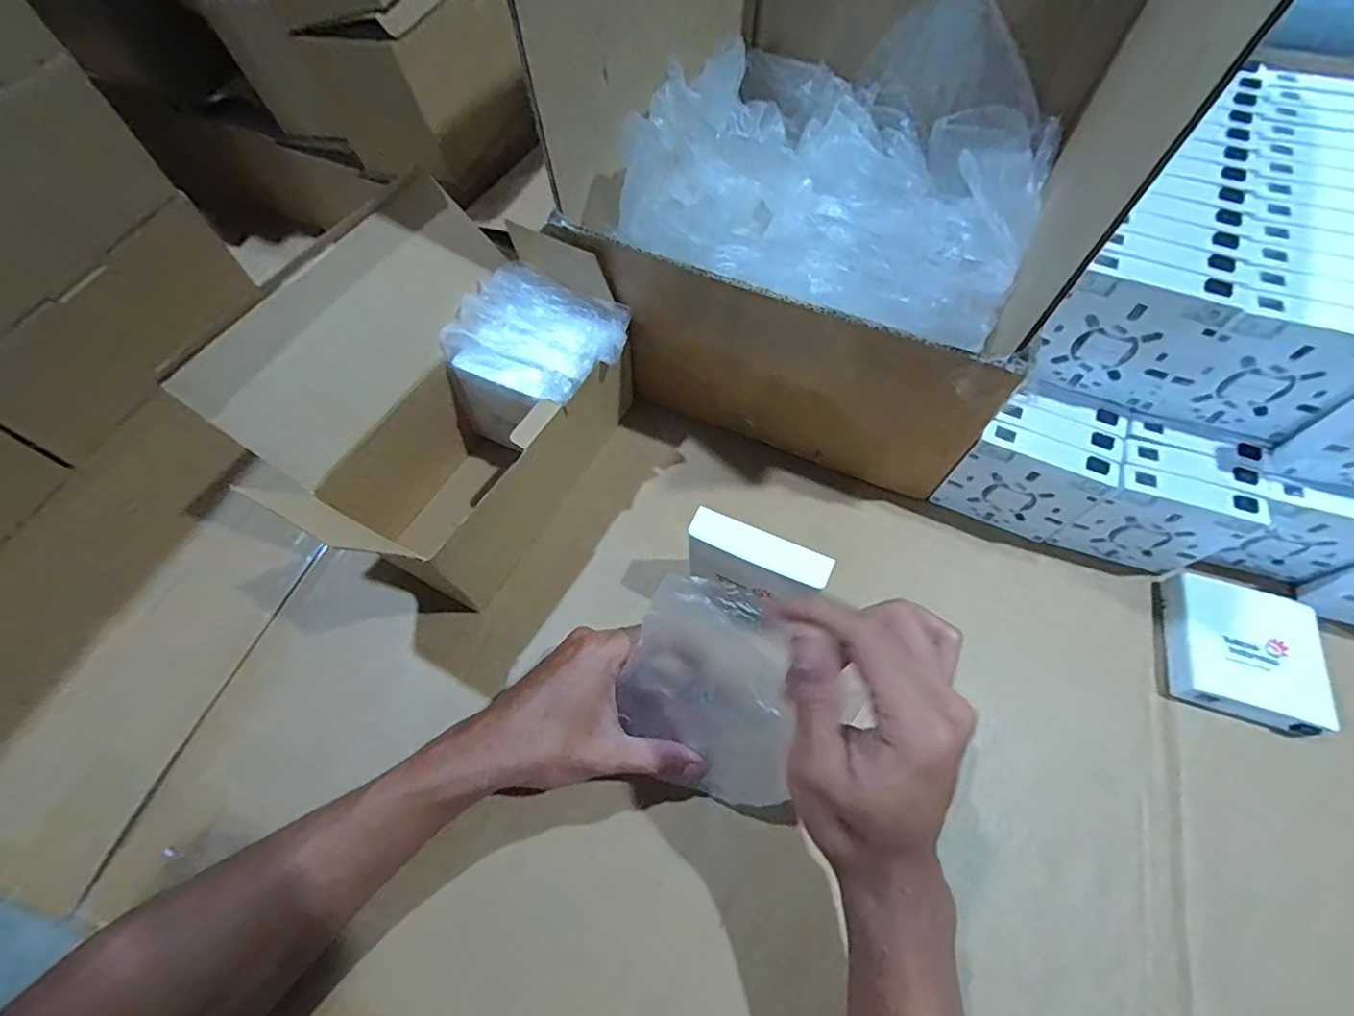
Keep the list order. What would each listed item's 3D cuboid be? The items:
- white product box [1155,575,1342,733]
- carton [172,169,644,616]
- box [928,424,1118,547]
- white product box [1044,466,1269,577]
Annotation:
[{"bbox_3d":[0.381,0.096,0.389,0.083,0.022,0.087,16,65,9],"label":"white product box"},{"bbox_3d":[-0.153,-0.075,0.398,0.165,0.155,0.226,24,66,12],"label":"carton"},{"bbox_3d":[0.241,-0.016,0.408,0.086,0.083,0.022,23,66,12],"label":"box"},{"bbox_3d":[0.323,0.012,0.395,0.090,0.084,0.024,15,65,8],"label":"white product box"}]

